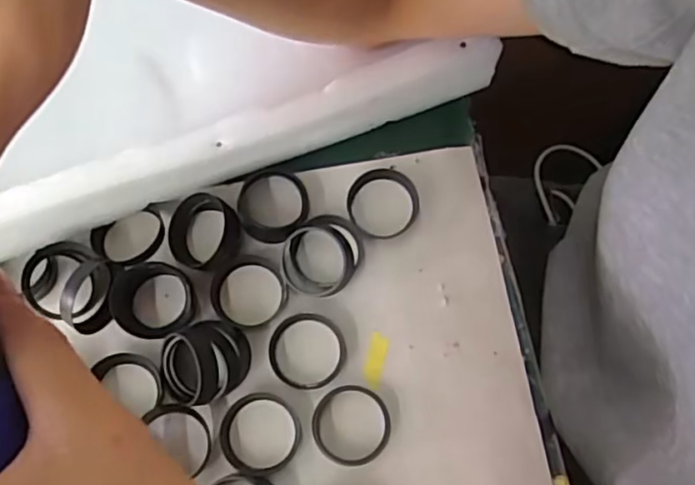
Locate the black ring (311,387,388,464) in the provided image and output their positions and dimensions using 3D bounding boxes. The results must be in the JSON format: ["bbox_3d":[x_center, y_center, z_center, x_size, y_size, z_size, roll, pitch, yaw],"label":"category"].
[{"bbox_3d":[0.002,0.103,0.357,0.044,0.004,0.043,0,74,1],"label":"black ring"}]

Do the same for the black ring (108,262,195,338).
[{"bbox_3d":[-0.114,0.034,0.370,0.042,0.024,0.043,0,74,1],"label":"black ring"}]

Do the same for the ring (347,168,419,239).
[{"bbox_3d":[0.022,-0.025,0.392,0.044,0.007,0.047,0,74,1],"label":"ring"}]

